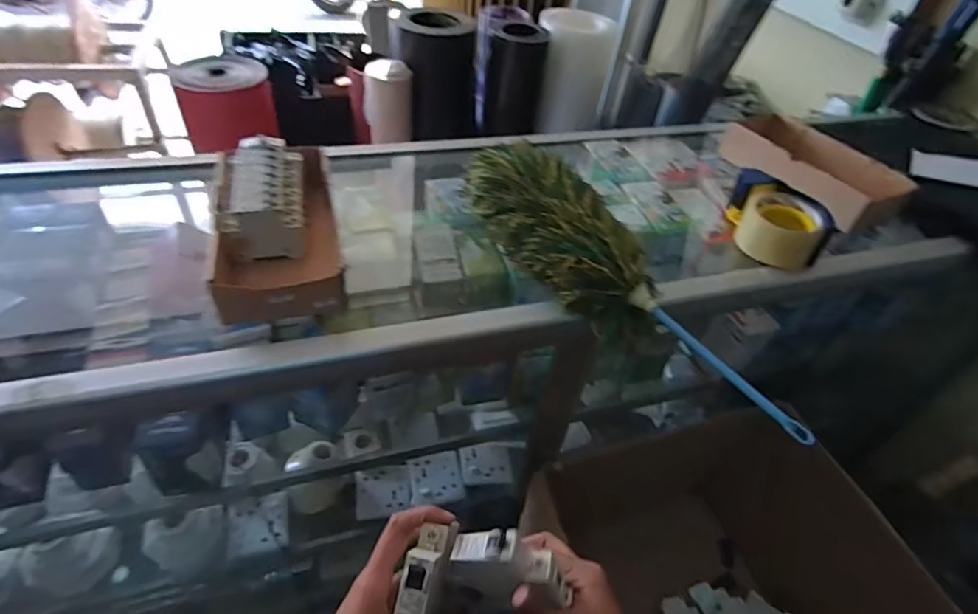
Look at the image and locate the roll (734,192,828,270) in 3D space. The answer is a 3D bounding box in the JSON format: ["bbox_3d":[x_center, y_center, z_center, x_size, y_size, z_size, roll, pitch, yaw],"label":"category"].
[{"bbox_3d":[0.373,-0.101,0.663,0.098,0.056,0.098,4,45,-4],"label":"roll"}]

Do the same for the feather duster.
[{"bbox_3d":[0.129,-0.039,0.544,0.105,0.091,0.440,-31,56,-32],"label":"feather duster"}]

